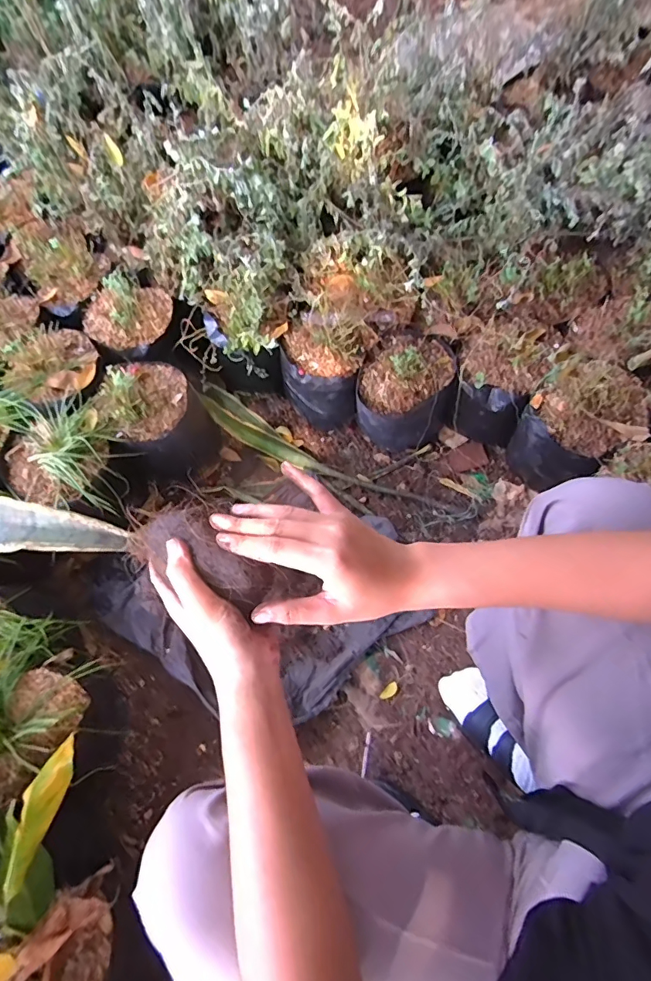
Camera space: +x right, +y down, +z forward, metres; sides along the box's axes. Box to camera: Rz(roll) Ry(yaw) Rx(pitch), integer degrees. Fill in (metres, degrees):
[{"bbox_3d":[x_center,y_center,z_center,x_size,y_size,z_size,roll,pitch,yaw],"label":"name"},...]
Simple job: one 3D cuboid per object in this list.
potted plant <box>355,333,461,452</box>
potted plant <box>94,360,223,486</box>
[{"bbox_3d":[0.136,-0.162,0.782,0.156,0.178,0.152,0,68,1],"label":"potted plant"},{"bbox_3d":[-0.275,-0.114,0.784,0.149,0.210,0.124,-38,72,-14],"label":"potted plant"}]

